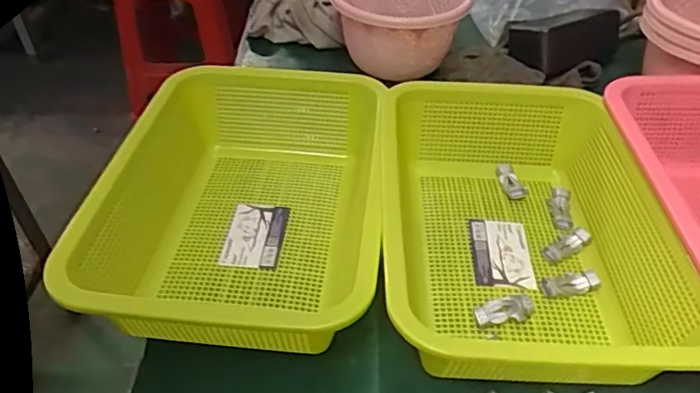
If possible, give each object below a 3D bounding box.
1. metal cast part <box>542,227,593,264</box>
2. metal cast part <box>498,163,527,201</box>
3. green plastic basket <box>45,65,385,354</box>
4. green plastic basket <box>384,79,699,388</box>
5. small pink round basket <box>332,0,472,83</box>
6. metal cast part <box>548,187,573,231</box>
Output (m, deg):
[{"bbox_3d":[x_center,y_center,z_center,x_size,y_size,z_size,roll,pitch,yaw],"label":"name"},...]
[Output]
[{"bbox_3d":[0.169,0.038,0.445,0.046,0.007,0.015,-27,47,-25],"label":"metal cast part"},{"bbox_3d":[0.140,-0.013,0.501,0.015,0.011,0.039,-9,41,-7],"label":"metal cast part"},{"bbox_3d":[-0.075,0.007,0.429,0.185,0.086,0.256,0,41,3],"label":"green plastic basket"},{"bbox_3d":[0.124,0.020,0.416,0.185,0.082,0.264,1,41,4],"label":"green plastic basket"},{"bbox_3d":[0.055,-0.188,0.628,0.134,0.095,0.129,-2,41,1],"label":"small pink round basket"},{"bbox_3d":[0.176,0.009,0.479,0.016,0.013,0.042,6,42,9],"label":"metal cast part"}]

